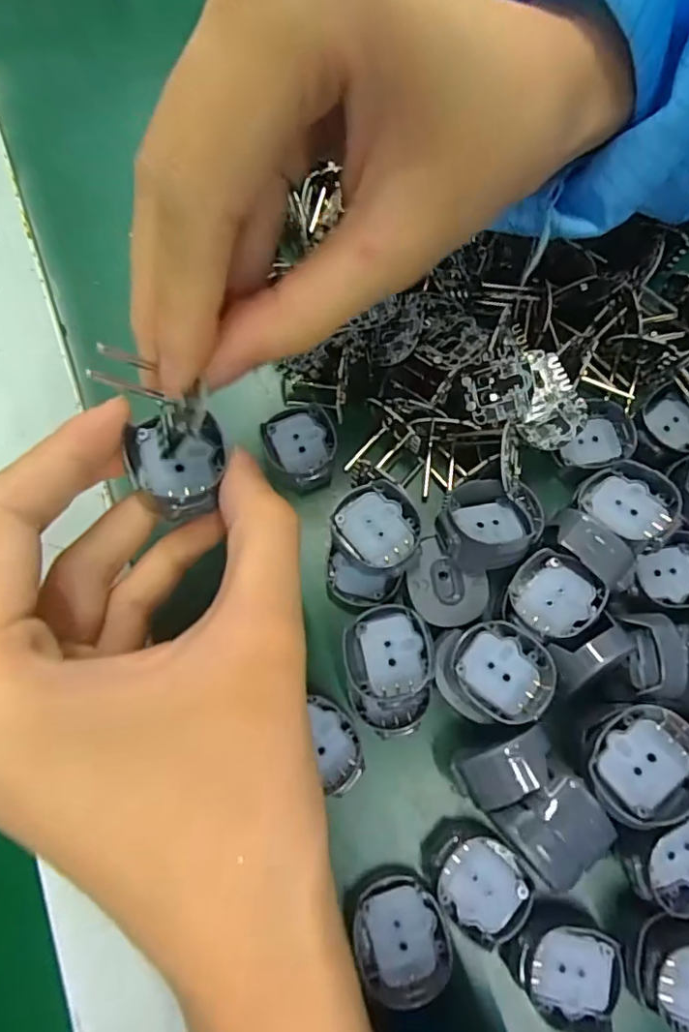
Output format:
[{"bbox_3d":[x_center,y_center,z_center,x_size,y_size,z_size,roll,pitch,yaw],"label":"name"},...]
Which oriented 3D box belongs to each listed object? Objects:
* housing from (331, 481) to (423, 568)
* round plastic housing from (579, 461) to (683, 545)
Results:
[{"bbox_3d":[0.010,0.004,0.174,0.025,0.011,0.027,0,73,0],"label":"housing"},{"bbox_3d":[0.091,-0.004,0.178,0.027,0.012,0.027,-6,64,12],"label":"round plastic housing"}]

